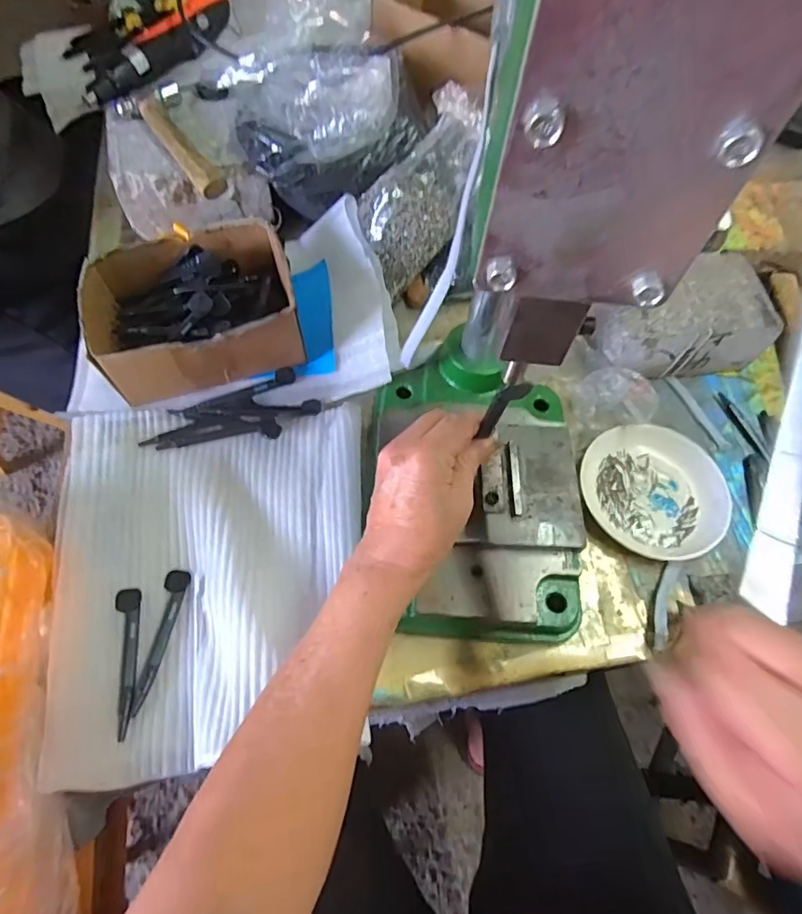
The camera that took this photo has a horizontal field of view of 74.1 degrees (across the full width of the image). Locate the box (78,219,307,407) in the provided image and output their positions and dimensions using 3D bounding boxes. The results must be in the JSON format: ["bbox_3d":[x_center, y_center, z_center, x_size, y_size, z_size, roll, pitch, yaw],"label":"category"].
[{"bbox_3d":[-0.177,-0.127,0.464,0.164,0.072,0.130,-11,63,-10],"label":"box"}]

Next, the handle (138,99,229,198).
[{"bbox_3d":[-0.205,-0.288,0.490,0.023,0.021,0.129,-34,69,-20],"label":"handle"}]

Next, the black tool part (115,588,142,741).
[{"bbox_3d":[-0.187,0.138,0.364,0.015,0.009,0.097,-11,63,-10],"label":"black tool part"}]

